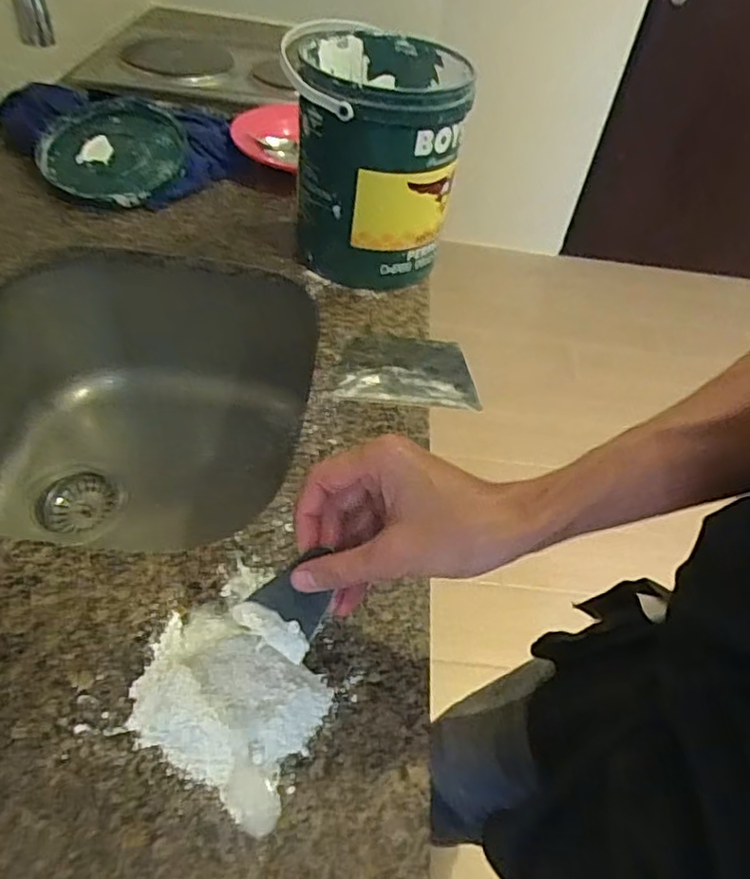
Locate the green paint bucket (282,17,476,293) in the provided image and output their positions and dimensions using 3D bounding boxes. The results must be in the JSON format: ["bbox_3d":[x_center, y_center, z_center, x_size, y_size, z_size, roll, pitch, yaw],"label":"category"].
[{"bbox_3d":[-0.002,-0.292,0.666,0.168,0.202,0.171,4,47,-3],"label":"green paint bucket"}]

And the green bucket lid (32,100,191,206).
[{"bbox_3d":[-0.319,-0.359,0.775,0.173,0.017,0.170,3,65,-6],"label":"green bucket lid"}]

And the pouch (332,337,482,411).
[{"bbox_3d":[0.029,-0.065,0.604,0.129,0.011,0.095,-1,47,-7],"label":"pouch"}]

